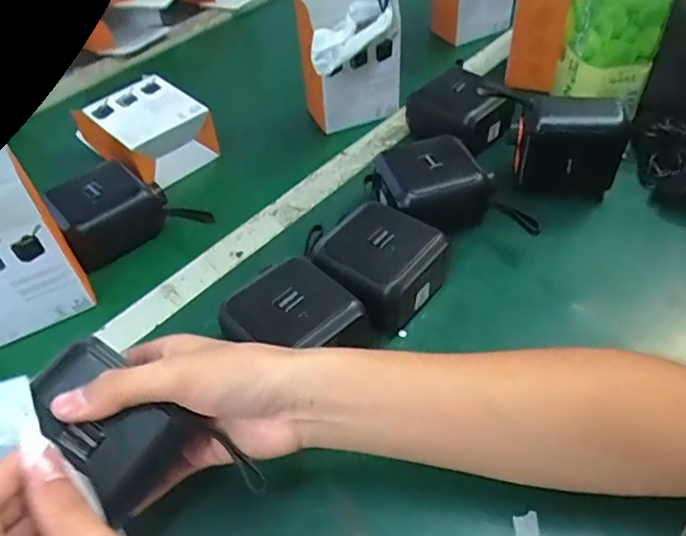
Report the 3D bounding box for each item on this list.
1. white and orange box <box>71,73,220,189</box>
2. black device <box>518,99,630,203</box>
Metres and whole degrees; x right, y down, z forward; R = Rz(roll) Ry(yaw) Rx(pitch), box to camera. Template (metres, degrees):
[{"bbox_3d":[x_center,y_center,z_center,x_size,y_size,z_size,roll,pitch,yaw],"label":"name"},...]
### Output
[{"bbox_3d":[-0.225,-0.157,0.651,0.135,0.068,0.104,33,59,32],"label":"white and orange box"},{"bbox_3d":[0.212,-0.110,0.530,0.092,0.096,0.038,3,48,10],"label":"black device"}]

